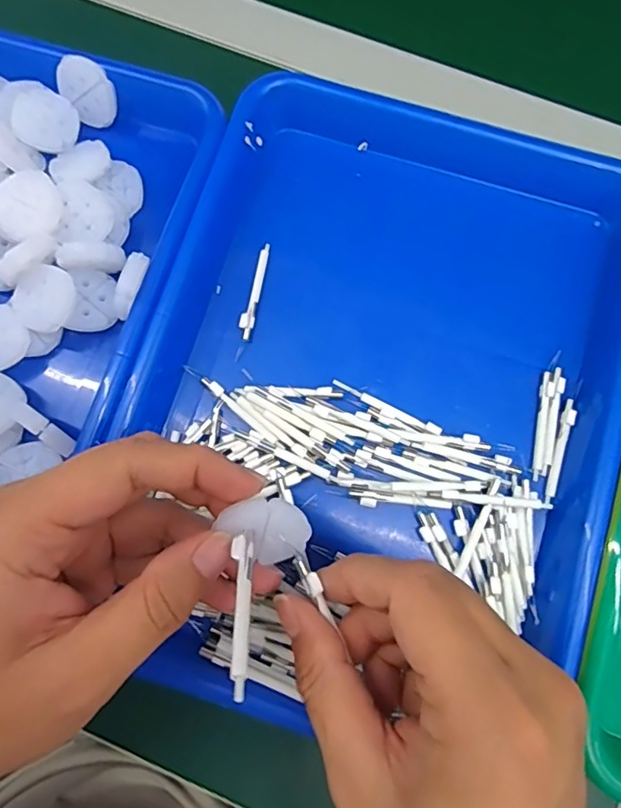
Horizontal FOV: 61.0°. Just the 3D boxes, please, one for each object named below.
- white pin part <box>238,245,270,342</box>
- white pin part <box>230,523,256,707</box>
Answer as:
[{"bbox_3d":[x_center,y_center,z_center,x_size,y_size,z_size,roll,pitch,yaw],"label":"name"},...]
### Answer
[{"bbox_3d":[-0.031,-0.065,0.305,0.008,0.004,0.058,15,79,2],"label":"white pin part"},{"bbox_3d":[-0.023,0.067,0.176,0.007,0.004,0.058,-2,42,-1],"label":"white pin part"}]

